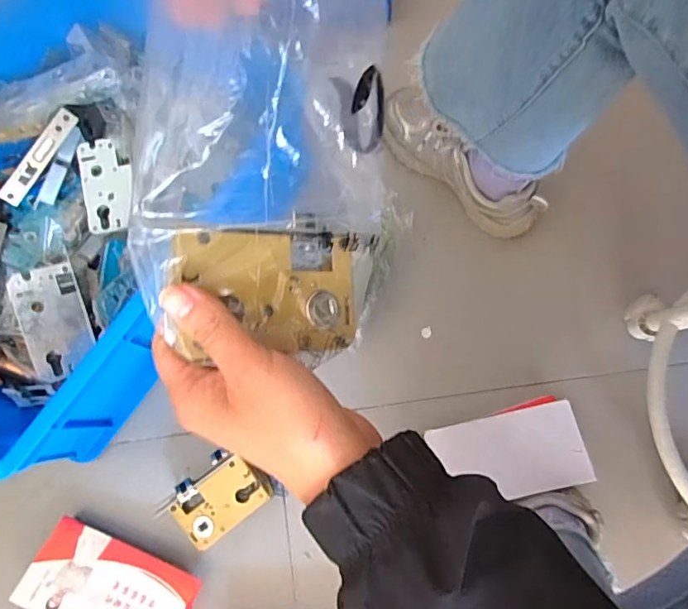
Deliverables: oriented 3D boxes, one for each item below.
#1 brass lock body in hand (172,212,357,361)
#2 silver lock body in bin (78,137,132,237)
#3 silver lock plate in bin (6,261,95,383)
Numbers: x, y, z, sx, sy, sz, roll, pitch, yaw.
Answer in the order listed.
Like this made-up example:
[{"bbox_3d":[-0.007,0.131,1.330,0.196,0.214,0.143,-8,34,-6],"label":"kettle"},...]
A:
[{"bbox_3d":[-0.034,-0.009,0.252,0.091,0.011,0.064,-3,89,-32],"label":"brass lock body in hand"},{"bbox_3d":[-0.278,-0.140,0.610,0.057,0.019,0.107,-10,77,-2],"label":"silver lock body in bin"},{"bbox_3d":[-0.321,0.019,0.576,0.064,0.016,0.120,-20,96,-31],"label":"silver lock plate in bin"}]

